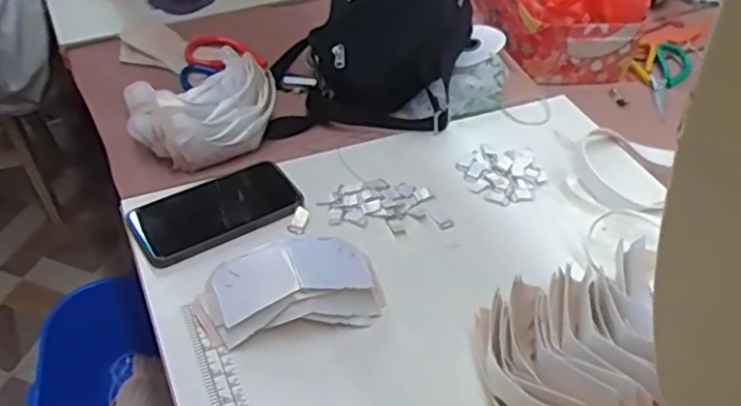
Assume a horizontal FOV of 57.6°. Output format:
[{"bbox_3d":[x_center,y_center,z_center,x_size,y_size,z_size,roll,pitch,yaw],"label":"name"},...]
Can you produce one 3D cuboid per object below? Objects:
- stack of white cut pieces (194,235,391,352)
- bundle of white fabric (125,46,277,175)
[{"bbox_3d":[-0.067,0.068,0.557,0.155,0.058,0.065,-8,45,-13],"label":"stack of white cut pieces"},{"bbox_3d":[-0.187,-0.105,0.748,0.154,0.063,0.121,-25,51,-27],"label":"bundle of white fabric"}]

